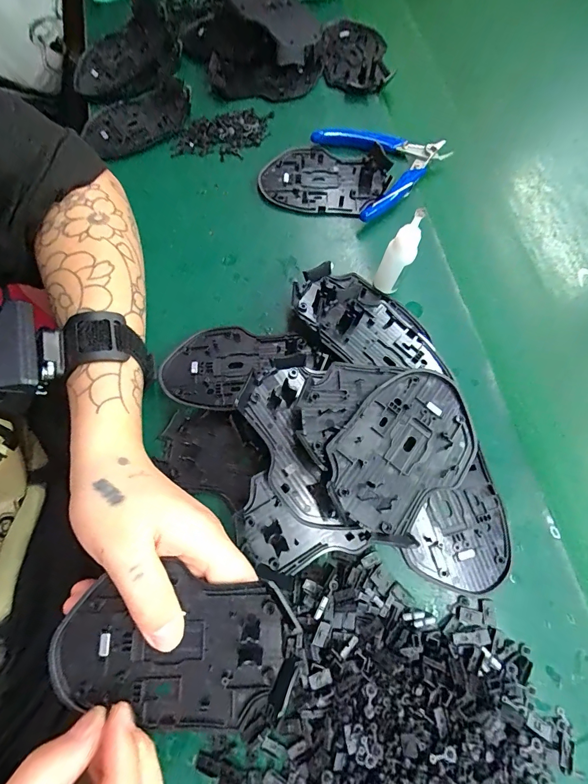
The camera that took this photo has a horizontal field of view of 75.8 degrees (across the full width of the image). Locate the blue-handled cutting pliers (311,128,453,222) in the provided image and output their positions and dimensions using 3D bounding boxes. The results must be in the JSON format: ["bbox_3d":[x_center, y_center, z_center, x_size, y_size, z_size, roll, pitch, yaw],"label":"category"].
[{"bbox_3d":[0.091,-0.220,0.354,0.114,0.015,0.116,-21,73,-8],"label":"blue-handled cutting pliers"}]

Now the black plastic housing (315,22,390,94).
[{"bbox_3d":[0.062,-0.361,0.405,0.072,0.012,0.112,1,71,0],"label":"black plastic housing"}]

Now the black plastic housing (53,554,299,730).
[{"bbox_3d":[-0.058,0.126,0.188,0.114,0.012,0.067,10,71,3],"label":"black plastic housing"}]

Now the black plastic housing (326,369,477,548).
[{"bbox_3d":[0.070,0.035,0.235,0.073,0.008,0.113,44,69,5],"label":"black plastic housing"}]

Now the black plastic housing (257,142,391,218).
[{"bbox_3d":[0.027,-0.197,0.349,0.115,0.019,0.071,7,71,2],"label":"black plastic housing"}]

